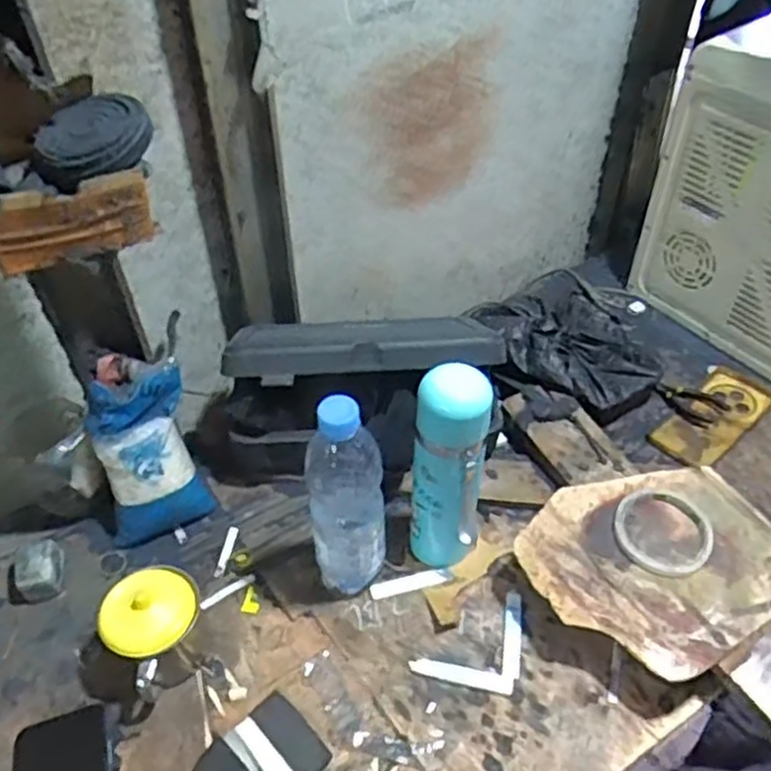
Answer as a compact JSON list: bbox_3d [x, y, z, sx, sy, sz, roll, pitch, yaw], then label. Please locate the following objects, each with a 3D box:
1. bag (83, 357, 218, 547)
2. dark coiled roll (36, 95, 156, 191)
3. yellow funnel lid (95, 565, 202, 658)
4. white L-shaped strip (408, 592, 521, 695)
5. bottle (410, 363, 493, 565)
[{"bbox_3d":[-0.246,0.073,0.758,0.105,0.151,0.100,-18,48,-17],"label":"bag"},{"bbox_3d":[-0.210,-0.178,0.524,0.080,0.029,0.070,-27,51,-24],"label":"dark coiled roll"},{"bbox_3d":[-0.201,0.193,0.631,0.086,0.013,0.070,-33,85,-45],"label":"yellow funnel lid"},{"bbox_3d":[0.095,0.250,0.676,0.125,0.005,0.077,-26,50,-23],"label":"white L-shaped strip"},{"bbox_3d":[0.057,0.086,0.683,0.066,0.241,0.057,14,47,14],"label":"bottle"}]

